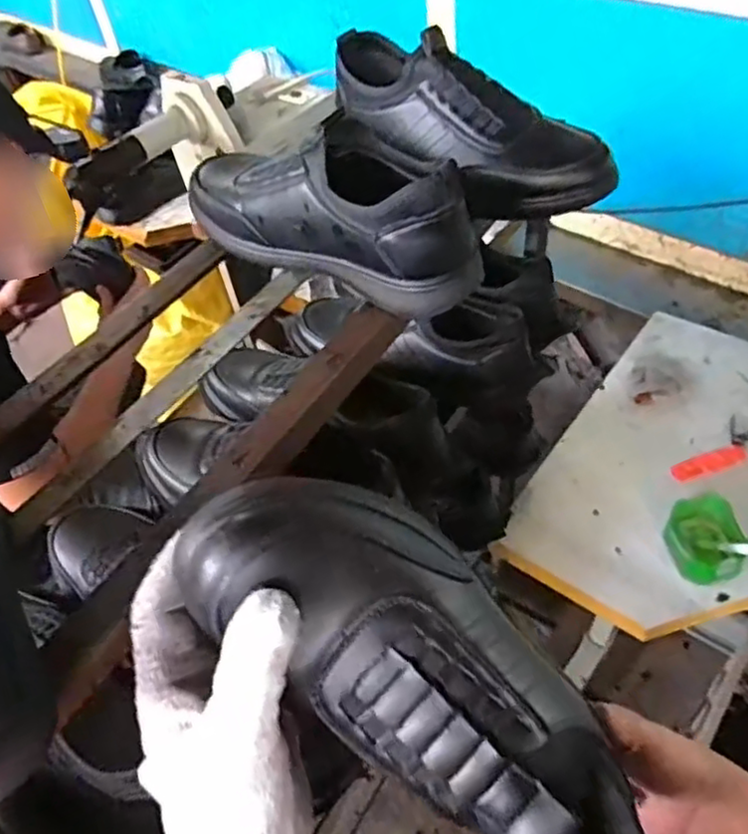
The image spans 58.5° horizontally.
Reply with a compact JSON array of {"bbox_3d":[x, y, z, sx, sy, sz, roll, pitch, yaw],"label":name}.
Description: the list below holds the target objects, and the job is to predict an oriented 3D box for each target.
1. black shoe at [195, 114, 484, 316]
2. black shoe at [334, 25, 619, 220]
[{"bbox_3d":[-0.037,-0.173,0.516,0.260,0.110,0.087,25,56,25],"label":"black shoe"},{"bbox_3d":[0.076,-0.262,0.576,0.280,0.090,0.087,37,61,16],"label":"black shoe"}]

